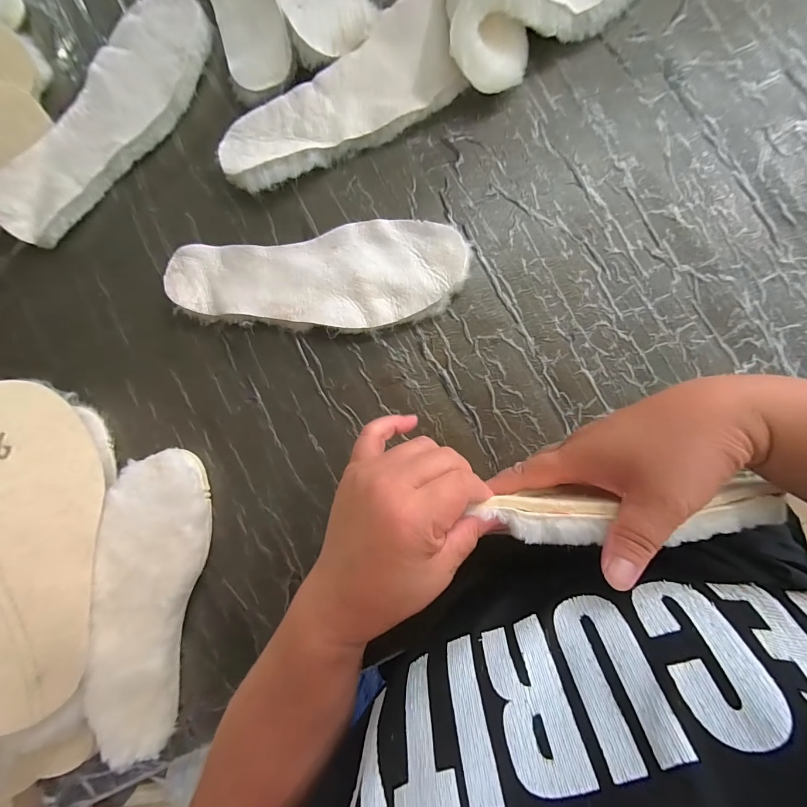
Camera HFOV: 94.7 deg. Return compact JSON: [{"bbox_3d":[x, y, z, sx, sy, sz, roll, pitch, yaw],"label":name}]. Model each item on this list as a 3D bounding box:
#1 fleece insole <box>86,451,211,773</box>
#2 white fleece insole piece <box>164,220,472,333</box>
[{"bbox_3d":[-0.231,0.182,0.340,0.088,0.026,0.267,1,87,-9],"label":"fleece insole"},{"bbox_3d":[-0.080,-0.112,0.337,0.265,0.022,0.093,1,91,8],"label":"white fleece insole piece"}]

